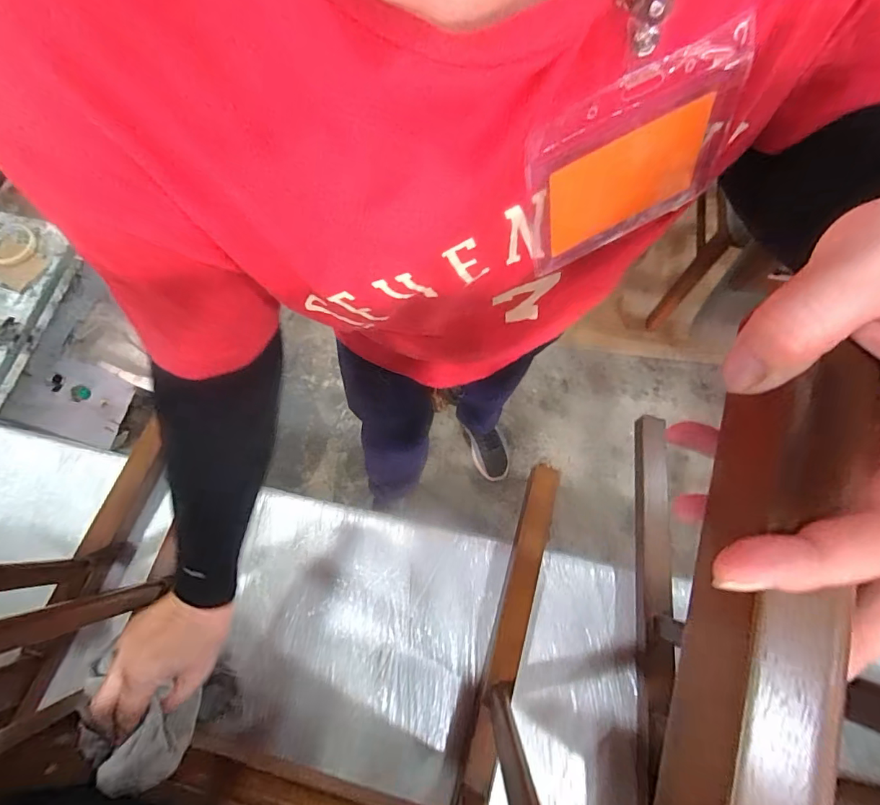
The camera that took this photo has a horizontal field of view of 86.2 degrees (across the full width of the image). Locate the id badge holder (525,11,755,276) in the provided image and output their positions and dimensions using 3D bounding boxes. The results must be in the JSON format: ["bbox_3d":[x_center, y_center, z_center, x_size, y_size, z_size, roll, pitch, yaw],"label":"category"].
[{"bbox_3d":[0.088,-0.110,0.218,0.101,0.086,0.006,-27,61,4],"label":"id badge holder"}]

